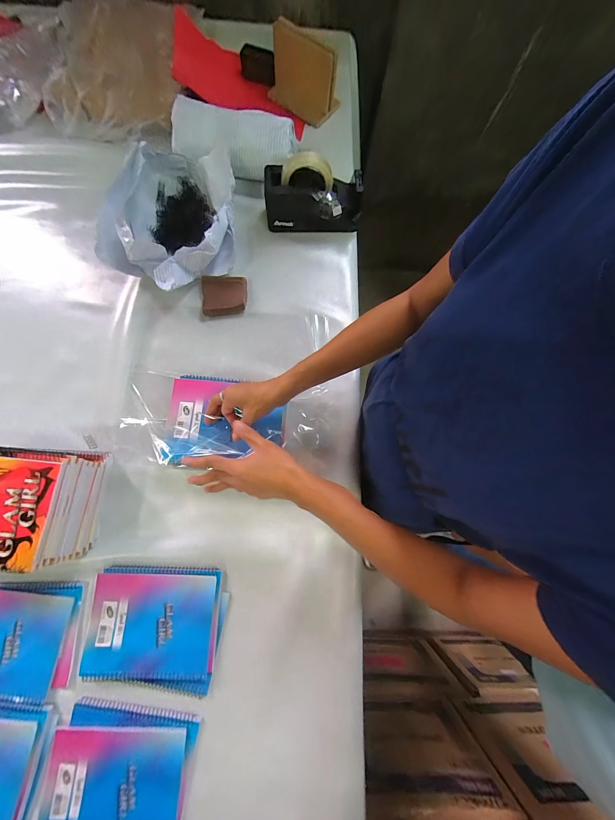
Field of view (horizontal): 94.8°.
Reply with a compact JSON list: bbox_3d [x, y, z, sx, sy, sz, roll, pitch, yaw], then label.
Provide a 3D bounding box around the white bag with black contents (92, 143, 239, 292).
[{"bbox_3d":[-0.274,-0.386,0.575,0.239,0.100,0.291,-1,78,-1],"label":"white bag with black contents"}]

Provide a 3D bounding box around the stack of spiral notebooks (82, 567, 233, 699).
[{"bbox_3d":[-0.246,0.353,0.460,0.208,0.014,0.170,5,78,0],"label":"stack of spiral notebooks"}]

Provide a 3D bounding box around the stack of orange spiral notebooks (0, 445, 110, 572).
[{"bbox_3d":[-0.460,0.144,0.451,0.202,0.112,0.164,5,78,0],"label":"stack of orange spiral notebooks"}]

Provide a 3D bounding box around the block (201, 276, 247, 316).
[{"bbox_3d":[-0.171,-0.240,0.587,0.088,0.019,0.084,-6,78,-3],"label":"block"}]

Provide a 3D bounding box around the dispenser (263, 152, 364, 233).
[{"bbox_3d":[0.013,-0.446,0.587,0.198,0.119,0.072,-2,78,-2],"label":"dispenser"}]

